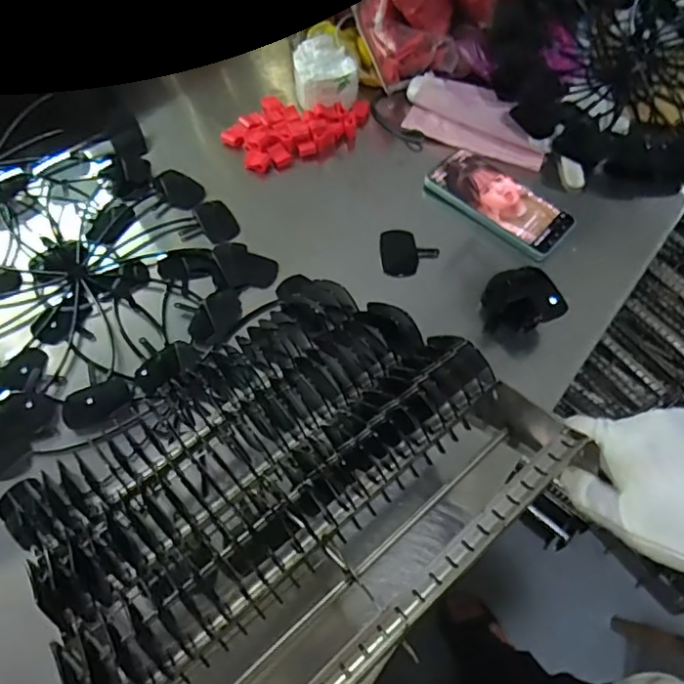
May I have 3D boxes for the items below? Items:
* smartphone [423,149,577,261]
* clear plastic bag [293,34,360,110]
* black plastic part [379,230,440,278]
[{"bbox_3d":[0.173,-0.156,0.652,0.087,0.016,0.157,-38,68,-22],"label":"smartphone"},{"bbox_3d":[-0.020,-0.330,0.724,0.077,0.047,0.088,-1,59,-3],"label":"clear plastic bag"},{"bbox_3d":[0.070,-0.094,0.616,0.058,0.016,0.049,-6,60,-7],"label":"black plastic part"}]

